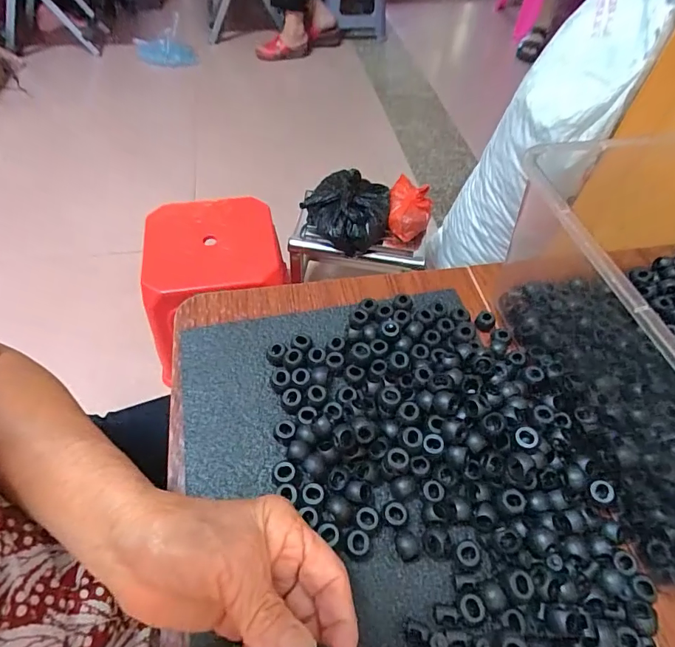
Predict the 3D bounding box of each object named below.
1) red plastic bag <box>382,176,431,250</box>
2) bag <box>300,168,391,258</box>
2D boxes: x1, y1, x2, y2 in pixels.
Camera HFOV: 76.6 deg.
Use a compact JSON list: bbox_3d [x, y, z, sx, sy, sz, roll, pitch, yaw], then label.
[{"bbox_3d":[0.158,-0.252,0.941,0.091,0.101,0.162,9,54,4],"label":"red plastic bag"},{"bbox_3d":[0.021,-0.253,0.912,0.181,0.086,0.188,16,55,9],"label":"bag"}]

